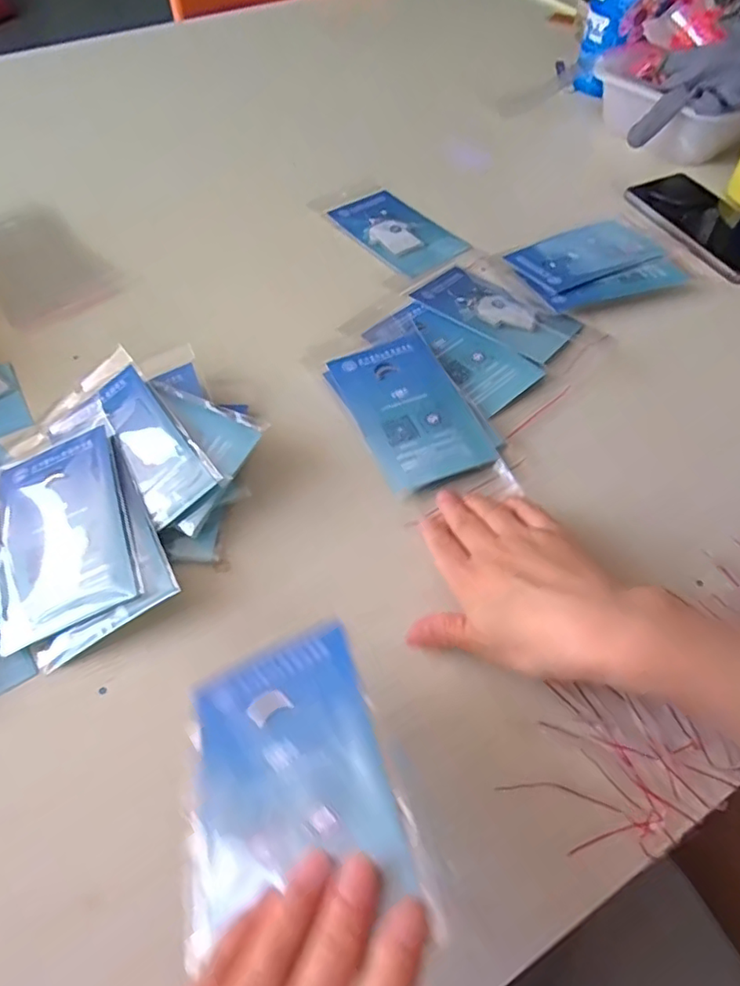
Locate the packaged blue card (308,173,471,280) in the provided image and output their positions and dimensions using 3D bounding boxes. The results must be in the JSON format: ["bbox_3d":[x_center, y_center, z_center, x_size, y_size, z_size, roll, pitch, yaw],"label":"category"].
[{"bbox_3d":[0.021,-0.275,0.614,0.090,0.004,0.175,-32,61,-21],"label":"packaged blue card"}]

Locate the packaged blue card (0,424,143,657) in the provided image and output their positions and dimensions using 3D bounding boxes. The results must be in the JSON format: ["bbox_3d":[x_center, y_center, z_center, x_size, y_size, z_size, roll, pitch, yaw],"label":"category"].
[{"bbox_3d":[-0.199,0.020,0.388,0.088,0.008,0.139,-24,62,0],"label":"packaged blue card"}]

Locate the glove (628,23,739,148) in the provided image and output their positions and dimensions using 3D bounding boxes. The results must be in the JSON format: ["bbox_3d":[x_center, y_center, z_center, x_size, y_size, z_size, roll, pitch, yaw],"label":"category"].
[{"bbox_3d":[0.377,-0.429,0.643,0.155,0.083,0.105,19,57,13],"label":"glove"}]

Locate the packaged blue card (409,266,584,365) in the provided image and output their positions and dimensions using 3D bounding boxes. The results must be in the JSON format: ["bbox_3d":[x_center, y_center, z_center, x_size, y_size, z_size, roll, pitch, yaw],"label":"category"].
[{"bbox_3d":[0.110,-0.161,0.525,0.135,0.008,0.075,33,61,20],"label":"packaged blue card"}]

